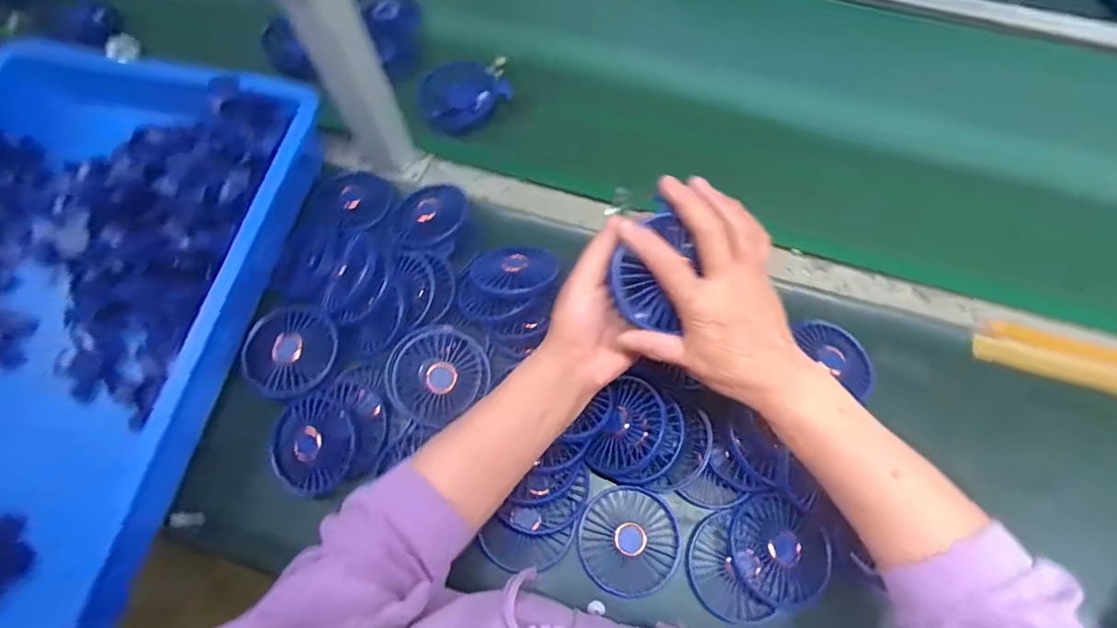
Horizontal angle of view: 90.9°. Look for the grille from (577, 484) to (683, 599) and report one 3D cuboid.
[{"bbox_3d":[0.062,0.199,0.483,0.086,0.017,0.085,0,67,1],"label":"grille"}]

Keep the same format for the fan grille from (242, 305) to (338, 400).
[{"bbox_3d":[-0.264,0.034,0.536,0.095,0.026,0.086,35,72,14],"label":"fan grille"}]

